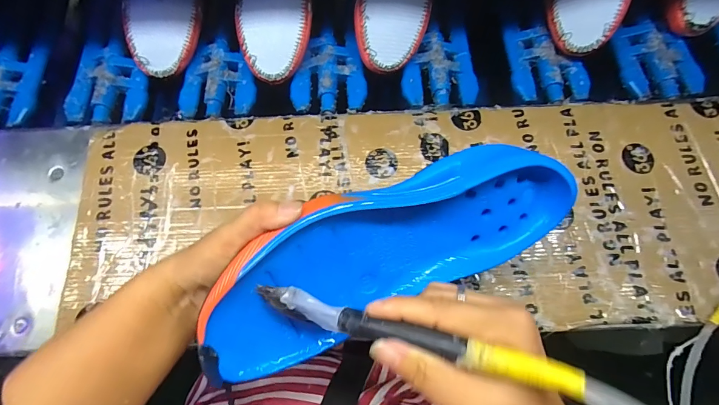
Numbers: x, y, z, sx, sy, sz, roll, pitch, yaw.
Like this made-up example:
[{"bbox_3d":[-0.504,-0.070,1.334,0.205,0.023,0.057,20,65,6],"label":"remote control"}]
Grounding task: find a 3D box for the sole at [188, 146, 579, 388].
[{"bbox_3d":[0.021,0.031,0.263,0.265,0.048,0.097,-21,114,-10],"label":"sole"}]

